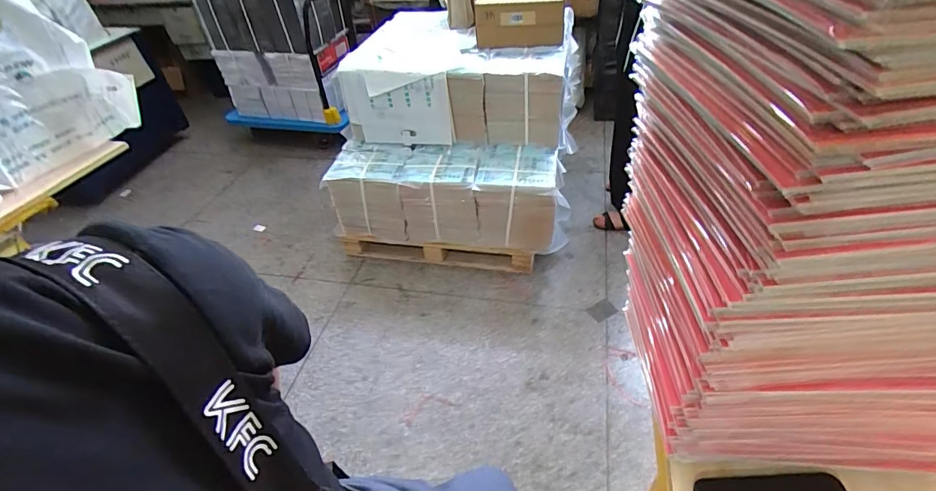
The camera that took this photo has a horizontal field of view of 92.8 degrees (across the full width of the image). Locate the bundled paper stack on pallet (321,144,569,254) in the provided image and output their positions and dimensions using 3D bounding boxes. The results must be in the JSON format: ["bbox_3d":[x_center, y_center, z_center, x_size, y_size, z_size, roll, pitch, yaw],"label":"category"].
[{"bbox_3d":[-0.082,-0.183,1.731,0.900,0.323,0.261,2,42,10],"label":"bundled paper stack on pallet"}]

